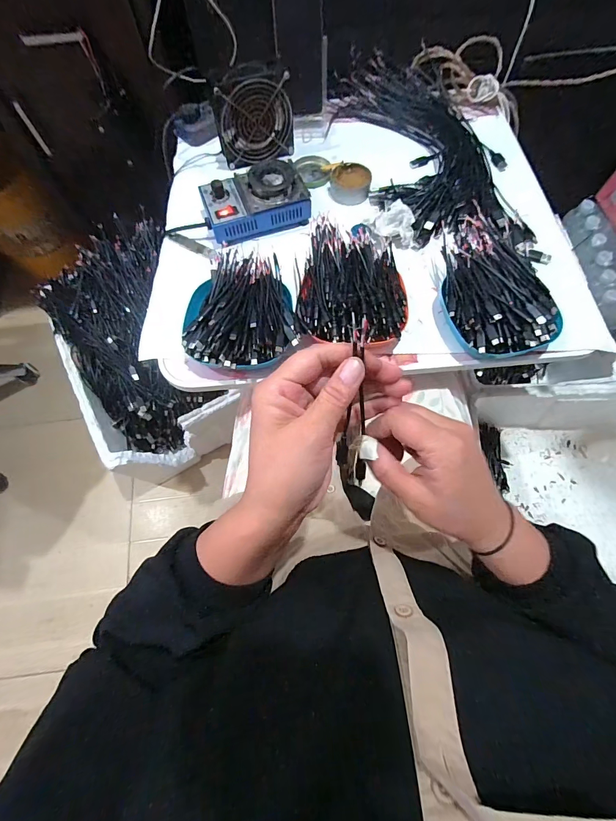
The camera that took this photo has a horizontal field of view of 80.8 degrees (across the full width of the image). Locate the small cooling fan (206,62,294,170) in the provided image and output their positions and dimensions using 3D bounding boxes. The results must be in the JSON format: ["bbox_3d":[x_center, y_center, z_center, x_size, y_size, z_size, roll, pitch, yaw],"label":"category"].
[{"bbox_3d":[-0.086,-0.469,0.574,0.121,0.112,0.056,-16,69,-5],"label":"small cooling fan"}]

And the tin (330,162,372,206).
[{"bbox_3d":[0.068,-0.365,0.584,0.062,0.030,0.056,-4,69,0],"label":"tin"}]

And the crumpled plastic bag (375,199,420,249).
[{"bbox_3d":[0.128,-0.279,0.535,0.065,0.039,0.078,-13,69,-4],"label":"crumpled plastic bag"}]

